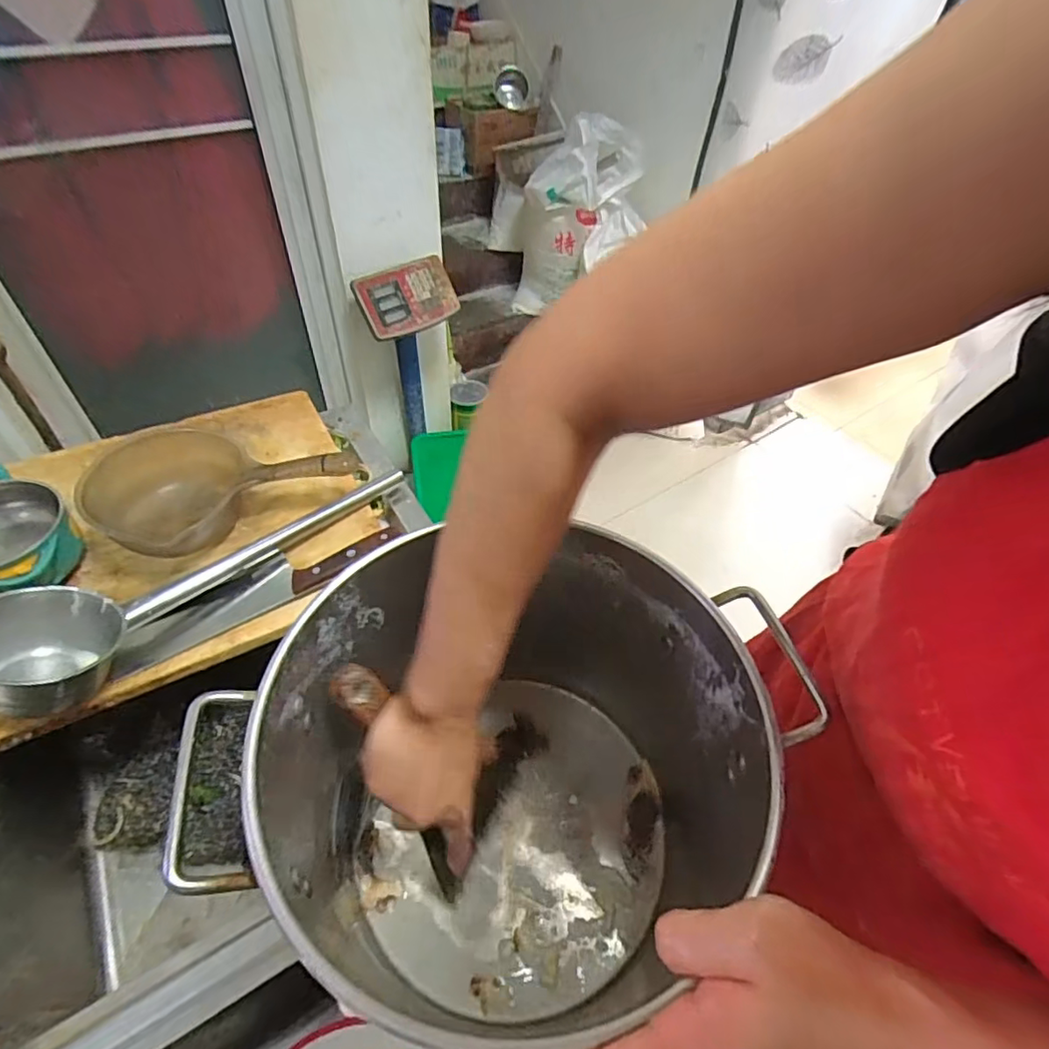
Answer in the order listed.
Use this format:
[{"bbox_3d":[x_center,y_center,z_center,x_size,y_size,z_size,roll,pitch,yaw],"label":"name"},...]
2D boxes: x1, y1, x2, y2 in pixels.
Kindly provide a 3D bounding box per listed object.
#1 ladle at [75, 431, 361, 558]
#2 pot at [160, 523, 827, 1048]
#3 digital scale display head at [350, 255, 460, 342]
[{"bbox_3d":[-0.336,-0.038,0.657,0.278,0.074,0.145,-8,49,-11],"label":"ladle"},{"bbox_3d":[-0.006,0.177,0.397,0.297,0.244,0.260,16,51,11],"label":"pot"},{"bbox_3d":[-0.278,-0.547,1.376,0.237,0.151,0.034,-31,19,-25],"label":"digital scale display head"}]

